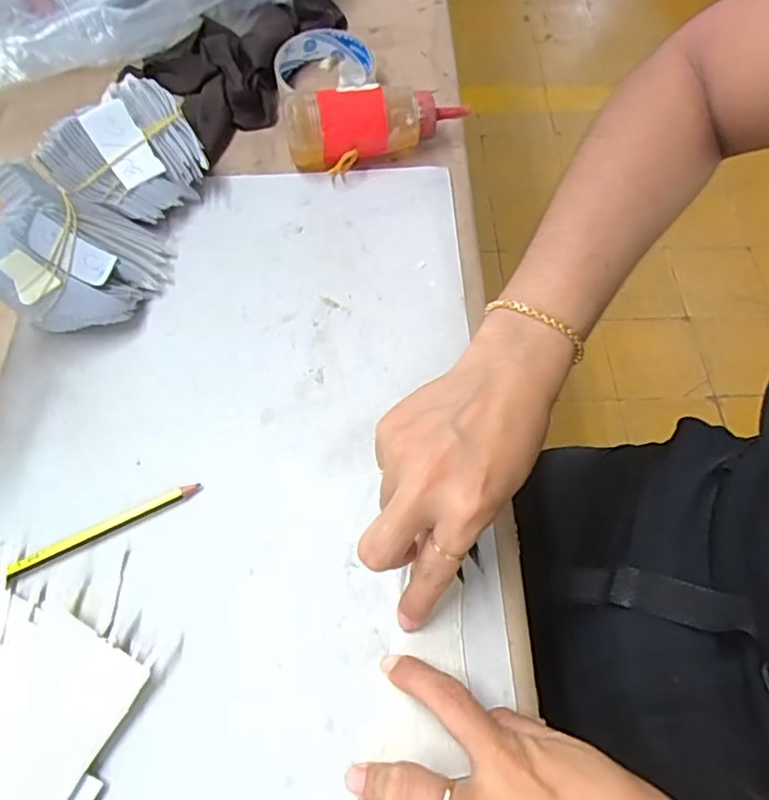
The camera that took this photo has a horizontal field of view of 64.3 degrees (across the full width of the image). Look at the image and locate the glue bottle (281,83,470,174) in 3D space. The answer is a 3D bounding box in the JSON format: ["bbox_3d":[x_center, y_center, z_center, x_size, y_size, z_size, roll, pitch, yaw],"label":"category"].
[{"bbox_3d":[-0.004,-0.210,0.469,0.138,0.046,0.052,-7,63,-5],"label":"glue bottle"}]

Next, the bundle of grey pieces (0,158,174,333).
[{"bbox_3d":[-0.195,-0.100,0.394,0.089,0.071,0.099,-10,63,-6],"label":"bundle of grey pieces"}]

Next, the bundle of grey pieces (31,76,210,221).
[{"bbox_3d":[-0.179,-0.172,0.437,0.072,0.061,0.102,37,68,17],"label":"bundle of grey pieces"}]

